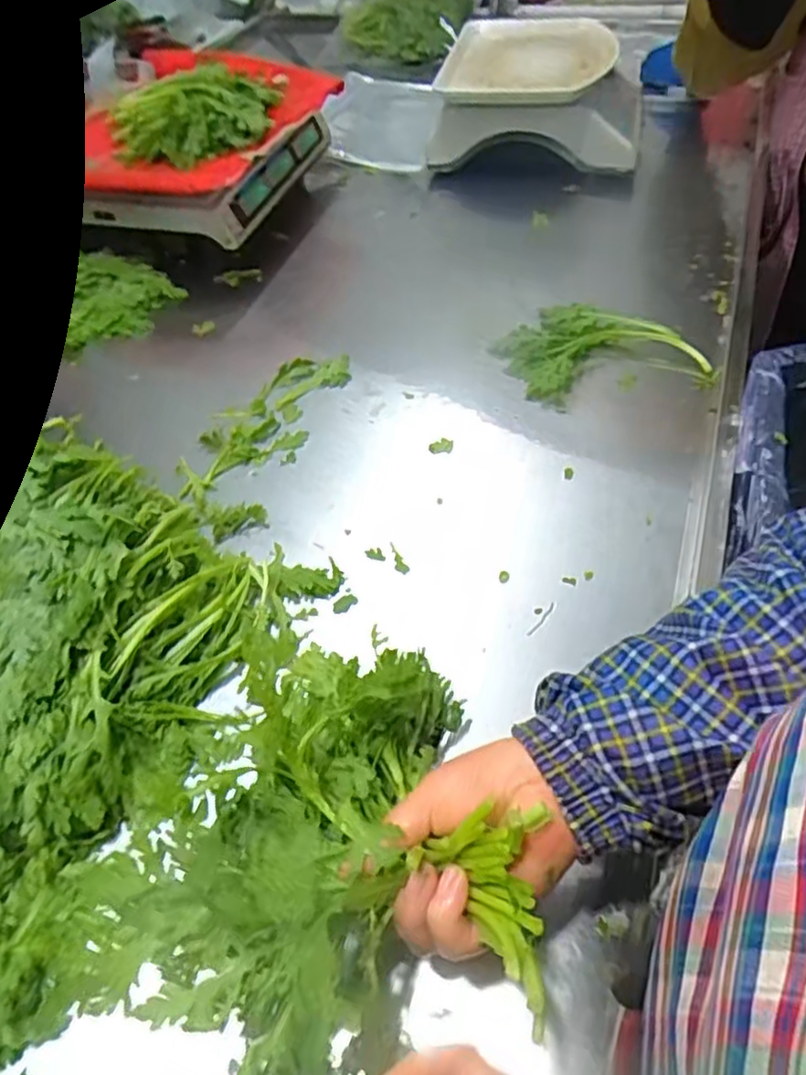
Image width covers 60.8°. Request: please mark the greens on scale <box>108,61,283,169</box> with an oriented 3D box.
[{"bbox_3d":[-0.260,-0.527,0.852,0.200,0.056,0.176,-9,50,-2],"label":"greens on scale"}]

